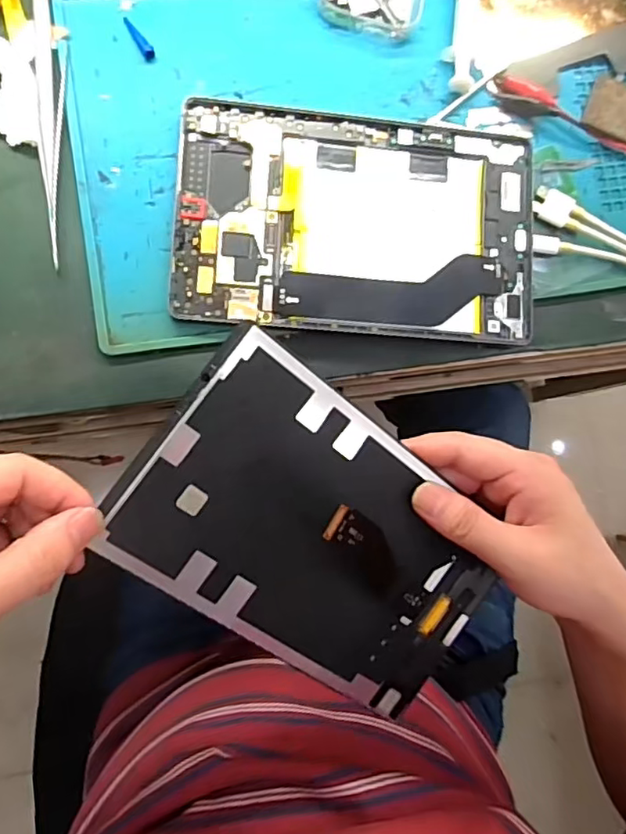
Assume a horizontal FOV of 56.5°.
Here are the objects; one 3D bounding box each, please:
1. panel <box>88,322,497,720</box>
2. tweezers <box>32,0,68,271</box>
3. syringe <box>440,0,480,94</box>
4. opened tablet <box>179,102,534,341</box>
[{"bbox_3d":[0.007,0.062,0.294,0.199,0.005,0.121,38,85,-20],"label":"panel"},{"bbox_3d":[-0.143,-0.163,0.319,0.016,0.008,0.157,-3,87,-8],"label":"tweezers"},{"bbox_3d":[0.093,-0.252,0.355,0.018,0.012,0.109,6,85,-8],"label":"syringe"},{"bbox_3d":[0.027,-0.111,0.337,0.204,0.012,0.126,3,86,-8],"label":"opened tablet"}]

